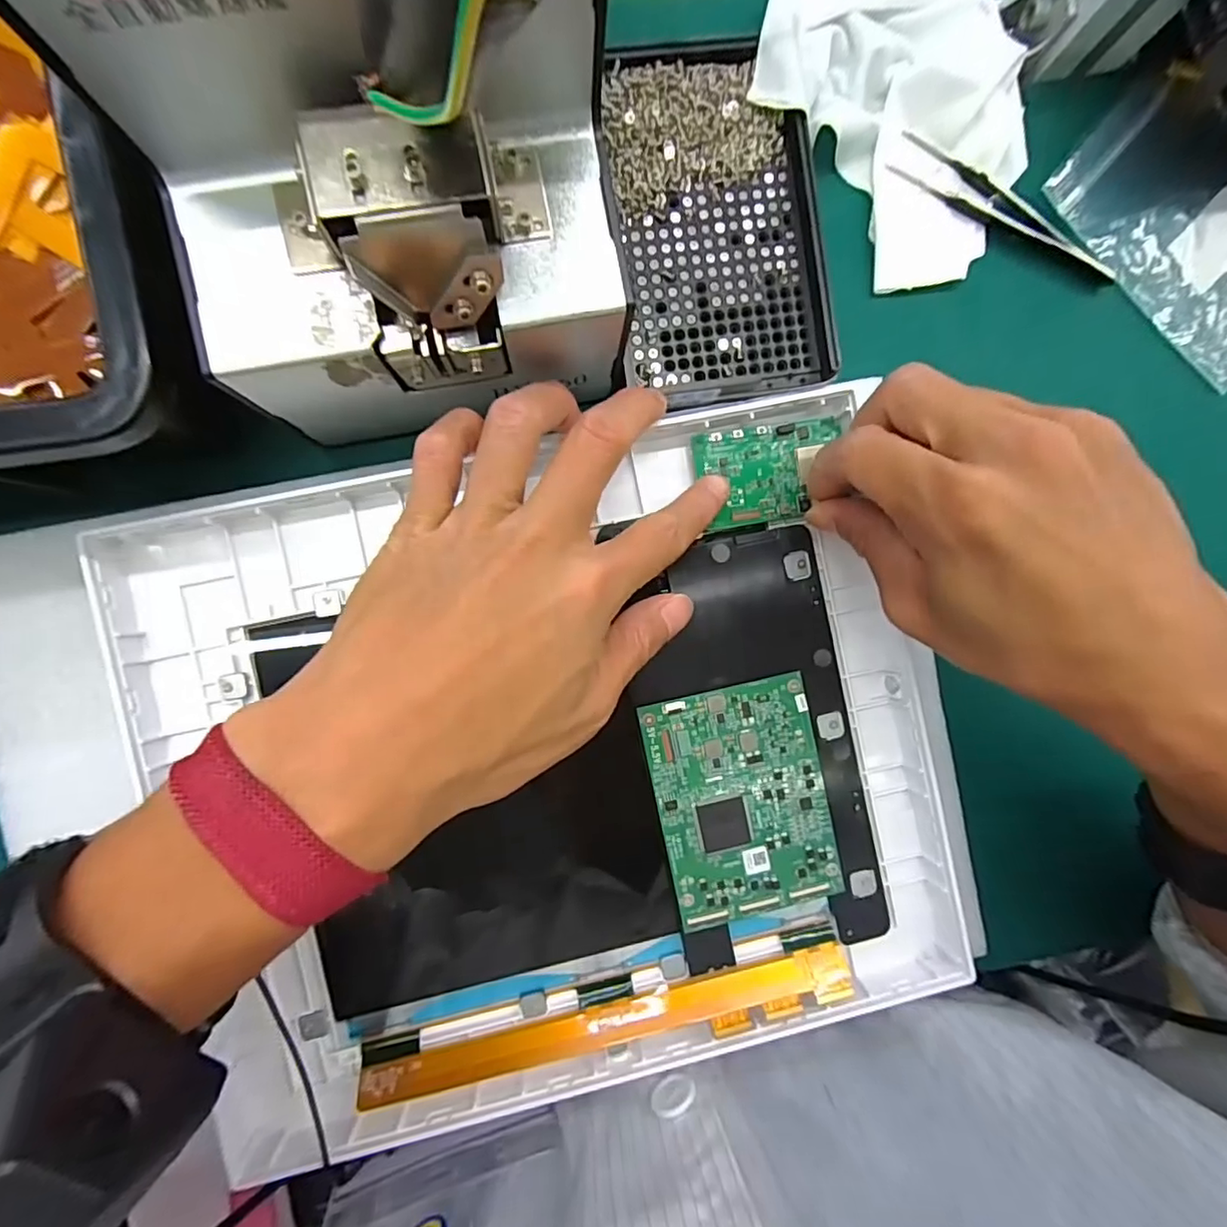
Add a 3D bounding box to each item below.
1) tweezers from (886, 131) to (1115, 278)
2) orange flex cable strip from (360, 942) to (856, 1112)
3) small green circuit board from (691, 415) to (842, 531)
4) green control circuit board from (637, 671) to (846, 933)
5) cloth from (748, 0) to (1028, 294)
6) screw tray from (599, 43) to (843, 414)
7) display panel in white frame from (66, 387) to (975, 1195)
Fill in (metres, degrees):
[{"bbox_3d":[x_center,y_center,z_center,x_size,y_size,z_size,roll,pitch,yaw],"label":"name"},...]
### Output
[{"bbox_3d":[0.175,-0.179,0.255,0.111,0.008,0.015,26,88,-5],"label":"tweezers"},{"bbox_3d":[0.001,0.169,0.233,0.196,0.012,0.017,-12,91,-5],"label":"orange flex cable strip"},{"bbox_3d":[0.066,-0.059,0.239,0.061,0.004,0.040,-10,91,-5],"label":"small green circuit board"},{"bbox_3d":[0.053,0.077,0.239,0.069,0.007,0.093,-12,91,-5],"label":"green control circuit board"},{"bbox_3d":[0.124,-0.215,0.244,0.097,0.024,0.130,-45,94,-4],"label":"cloth"},{"bbox_3d":[0.041,-0.158,0.235,0.082,0.012,0.137,-10,91,-5],"label":"screw tray"},{"bbox_3d":[-0.021,0.062,0.244,0.306,0.039,0.254,-11,91,-5],"label":"display panel in white frame"}]

